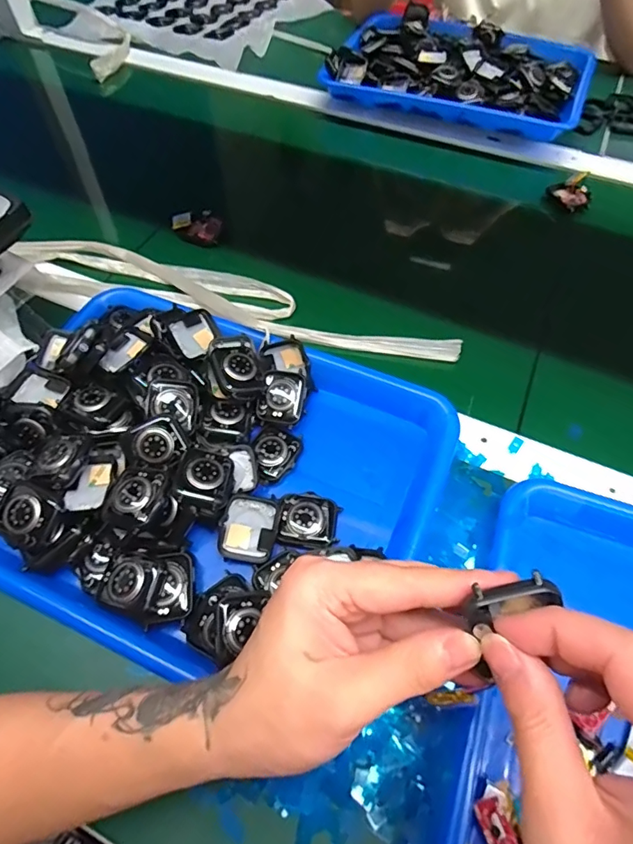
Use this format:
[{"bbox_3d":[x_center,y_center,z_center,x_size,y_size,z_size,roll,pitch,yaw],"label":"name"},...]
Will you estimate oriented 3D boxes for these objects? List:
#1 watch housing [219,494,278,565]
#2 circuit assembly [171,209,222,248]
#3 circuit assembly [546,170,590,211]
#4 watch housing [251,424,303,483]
[{"bbox_3d":[-0.046,0.074,0.329,0.036,0.007,0.043,16,84,-6],"label":"watch housing"},{"bbox_3d":[-0.123,-0.210,0.513,0.052,0.018,0.039,22,62,14],"label":"circuit assembly"},{"bbox_3d":[0.288,-0.264,0.537,0.030,0.027,0.043,-29,62,-15],"label":"circuit assembly"},{"bbox_3d":[-0.033,0.023,0.360,0.034,0.013,0.041,20,61,13],"label":"watch housing"}]

